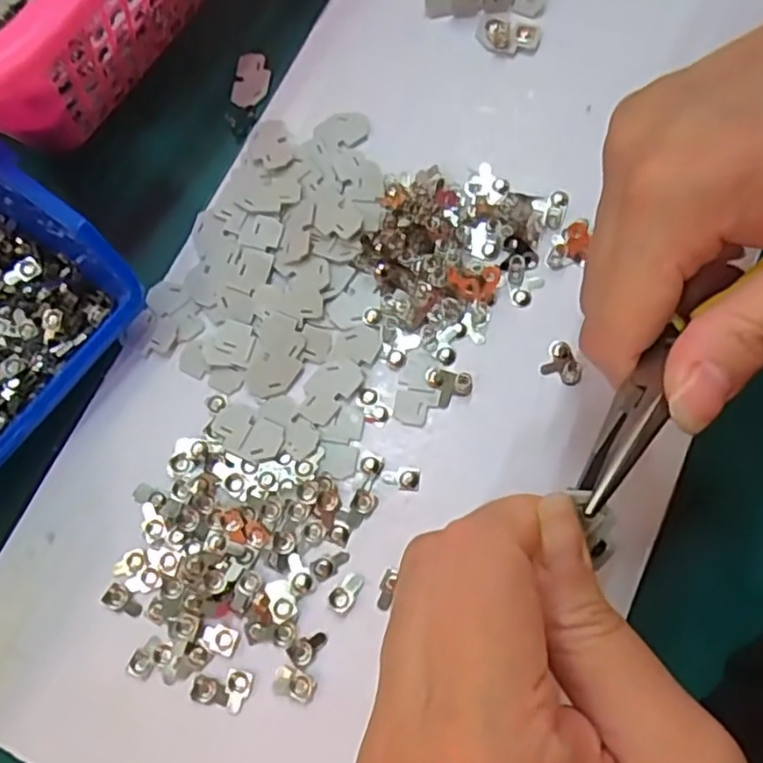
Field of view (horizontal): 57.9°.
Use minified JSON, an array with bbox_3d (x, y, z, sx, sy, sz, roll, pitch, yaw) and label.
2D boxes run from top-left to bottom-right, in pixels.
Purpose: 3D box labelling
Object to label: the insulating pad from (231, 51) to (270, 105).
[{"bbox_3d":[-0.060,-0.139,0.318,0.016,0.005,0.025,5,76,3],"label":"insulating pad"}]

